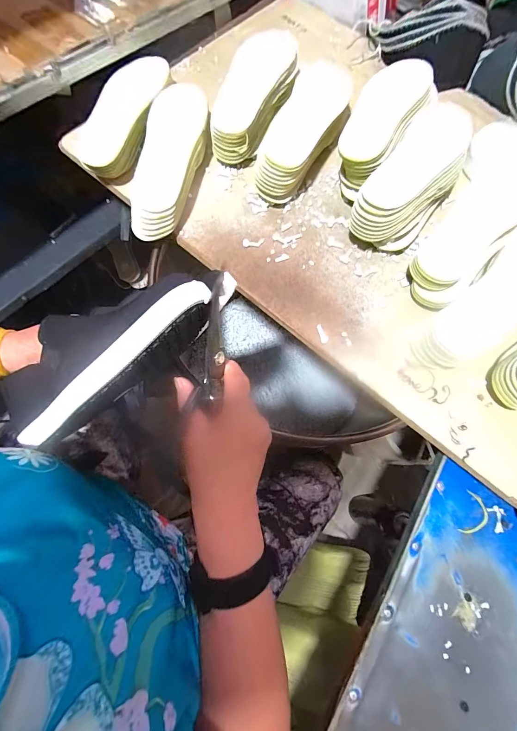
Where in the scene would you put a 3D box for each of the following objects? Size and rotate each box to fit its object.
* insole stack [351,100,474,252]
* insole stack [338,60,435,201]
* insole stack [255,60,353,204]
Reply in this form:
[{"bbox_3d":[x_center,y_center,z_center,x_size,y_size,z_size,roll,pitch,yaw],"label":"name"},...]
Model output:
[{"bbox_3d":[0.242,-0.286,0.454,0.099,0.075,0.274,35,77,8],"label":"insole stack"},{"bbox_3d":[0.181,-0.357,0.469,0.100,0.080,0.243,28,76,7],"label":"insole stack"},{"bbox_3d":[0.066,-0.350,0.461,0.092,0.087,0.211,26,76,6],"label":"insole stack"}]

